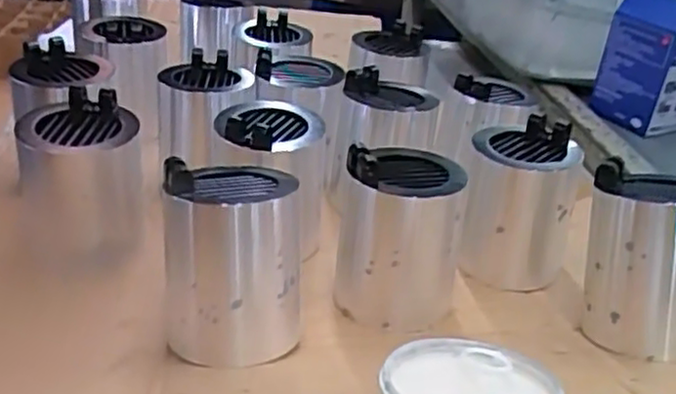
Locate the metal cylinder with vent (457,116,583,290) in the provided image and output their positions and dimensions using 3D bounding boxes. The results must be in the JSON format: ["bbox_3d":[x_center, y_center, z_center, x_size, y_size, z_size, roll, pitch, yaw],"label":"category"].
[{"bbox_3d":[0.147,0.007,0.581,0.089,0.113,0.086,16,31,16],"label":"metal cylinder with vent"}]

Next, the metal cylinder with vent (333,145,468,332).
[{"bbox_3d":[0.043,0.027,0.517,0.085,0.113,0.097,3,30,-6],"label":"metal cylinder with vent"}]

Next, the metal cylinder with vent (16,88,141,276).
[{"bbox_3d":[-0.201,-0.011,0.550,0.084,0.118,0.086,-8,33,-23],"label":"metal cylinder with vent"}]

